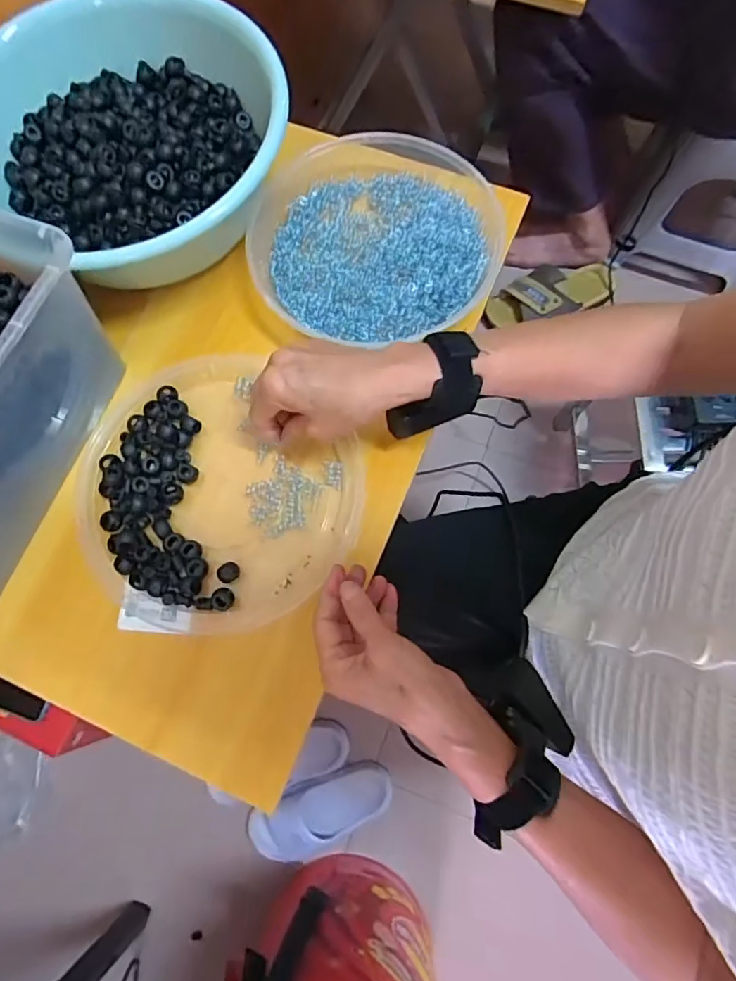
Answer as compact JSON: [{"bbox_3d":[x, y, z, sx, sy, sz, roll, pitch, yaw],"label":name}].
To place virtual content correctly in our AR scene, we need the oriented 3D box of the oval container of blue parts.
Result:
[{"bbox_3d":[0.005,-0.251,0.489,0.231,0.053,0.247,-2,75,1],"label":"oval container of blue parts"}]

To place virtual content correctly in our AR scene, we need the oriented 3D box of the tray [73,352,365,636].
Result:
[{"bbox_3d":[-0.129,0.002,0.439,0.229,0.019,0.212,0,75,1],"label":"tray"}]

